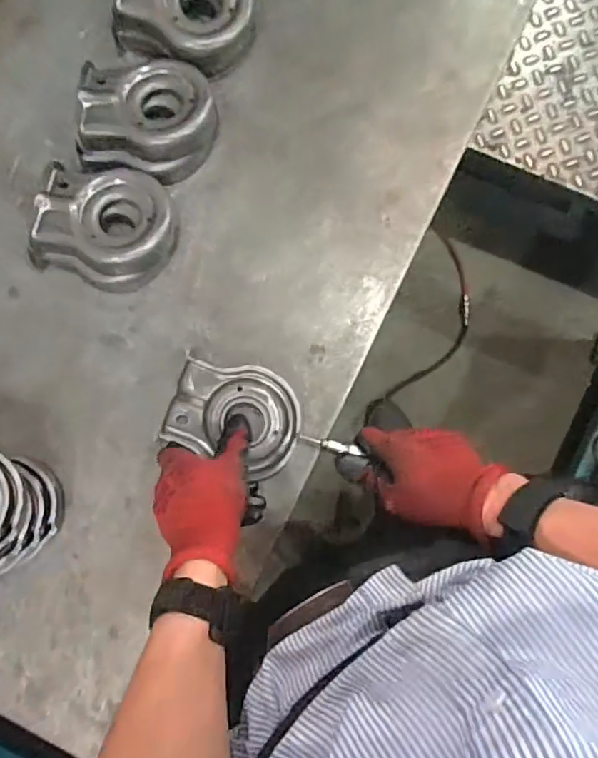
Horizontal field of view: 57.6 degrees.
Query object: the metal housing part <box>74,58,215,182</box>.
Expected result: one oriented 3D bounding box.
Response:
[{"bbox_3d":[-0.147,-0.254,0.523,0.126,0.050,0.113,8,86,5],"label":"metal housing part"}]

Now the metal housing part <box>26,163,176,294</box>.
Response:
[{"bbox_3d":[-0.186,-0.148,0.520,0.129,0.055,0.111,18,87,6],"label":"metal housing part"}]

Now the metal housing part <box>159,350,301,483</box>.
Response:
[{"bbox_3d":[-0.059,0.032,0.503,0.122,0.023,0.091,19,87,6],"label":"metal housing part"}]

